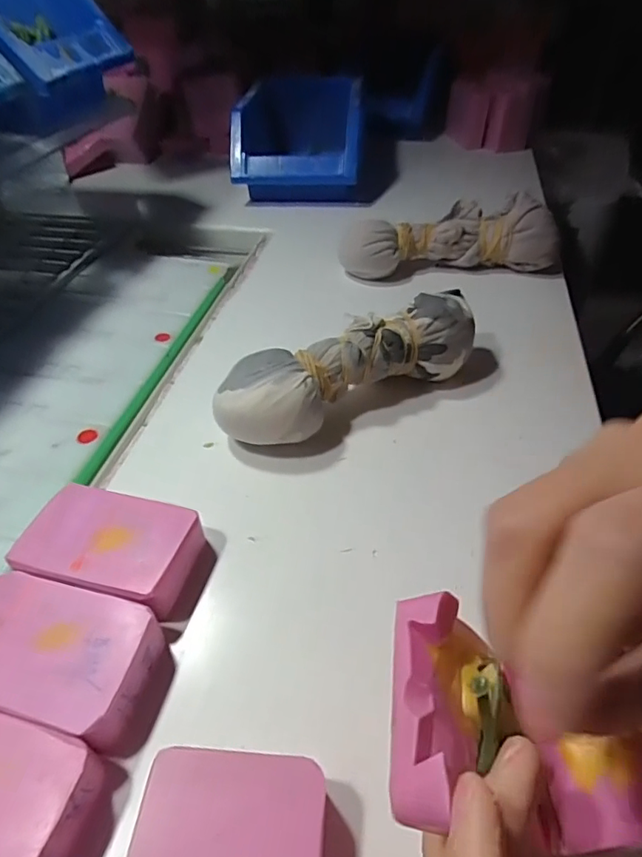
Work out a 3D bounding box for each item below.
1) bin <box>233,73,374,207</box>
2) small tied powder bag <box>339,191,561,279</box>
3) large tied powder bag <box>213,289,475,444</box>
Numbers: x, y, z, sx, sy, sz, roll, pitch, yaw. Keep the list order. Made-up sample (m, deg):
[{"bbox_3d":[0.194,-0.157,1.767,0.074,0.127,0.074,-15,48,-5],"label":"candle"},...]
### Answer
[{"bbox_3d":[-0.025,-0.309,0.559,0.136,0.085,0.186,-3,44,-2],"label":"bin"},{"bbox_3d":[0.100,-0.153,0.416,0.169,0.054,0.056,-1,44,0],"label":"small tied powder bag"},{"bbox_3d":[0.019,-0.032,0.292,0.161,0.048,0.049,-20,47,-19],"label":"large tied powder bag"}]

